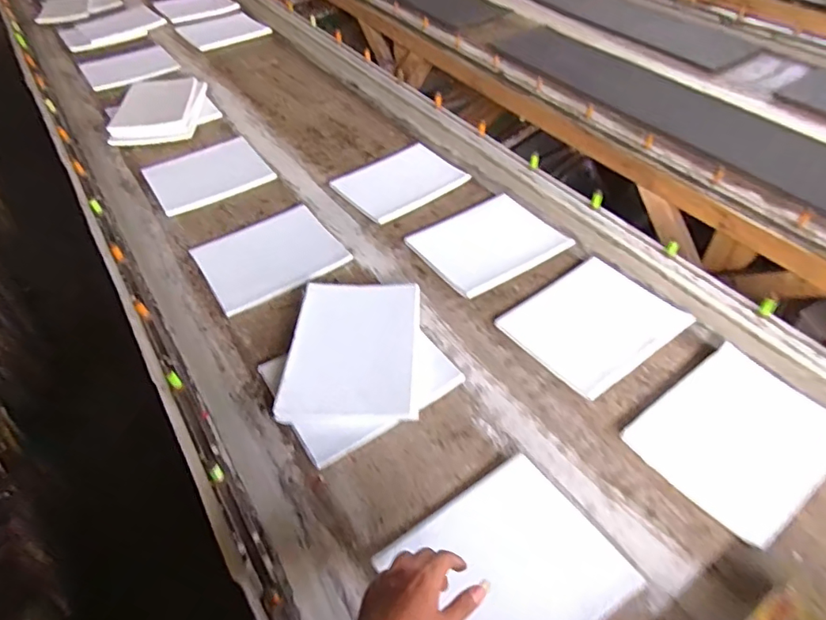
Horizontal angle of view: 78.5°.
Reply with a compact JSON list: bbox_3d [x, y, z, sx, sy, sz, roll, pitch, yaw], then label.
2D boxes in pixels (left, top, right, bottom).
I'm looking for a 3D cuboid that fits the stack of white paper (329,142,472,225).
[{"bbox_3d":[-0.033,-0.314,1.227,0.274,0.020,0.209,-29,56,-21],"label":"stack of white paper"}]

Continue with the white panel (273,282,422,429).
[{"bbox_3d":[-0.101,0.063,0.861,0.214,0.020,0.273,3,54,0],"label":"white panel"}]

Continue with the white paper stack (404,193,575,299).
[{"bbox_3d":[0.156,-0.147,1.072,0.273,0.017,0.221,-25,54,-18],"label":"white paper stack"}]

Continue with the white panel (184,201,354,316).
[{"bbox_3d":[-0.306,-0.120,1.066,0.267,0.022,0.232,-29,56,-20],"label":"white panel"}]

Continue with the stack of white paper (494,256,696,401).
[{"bbox_3d":[0.332,0.020,0.925,0.279,0.012,0.223,-31,56,-21],"label":"stack of white paper"}]

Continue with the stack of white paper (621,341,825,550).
[{"bbox_3d":[0.493,0.190,0.765,0.265,0.014,0.222,-34,57,-19],"label":"stack of white paper"}]

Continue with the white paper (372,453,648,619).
[{"bbox_3d":[0.114,0.323,0.629,0.259,0.023,0.214,-29,56,-20],"label":"white paper"}]

